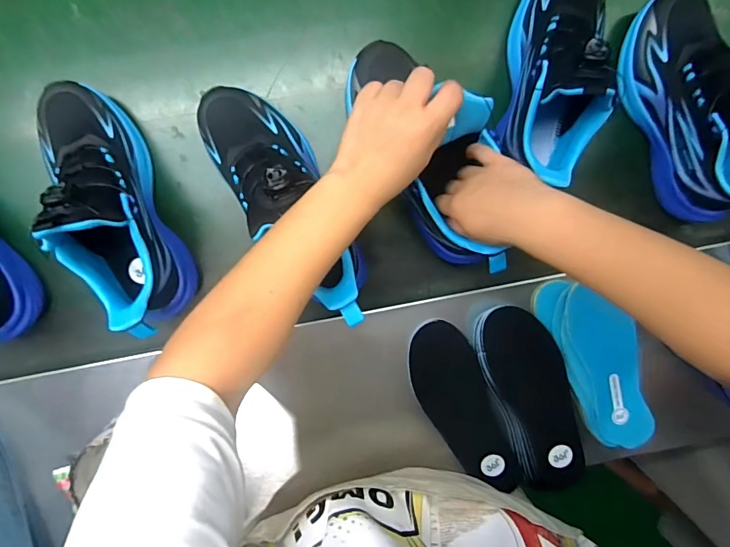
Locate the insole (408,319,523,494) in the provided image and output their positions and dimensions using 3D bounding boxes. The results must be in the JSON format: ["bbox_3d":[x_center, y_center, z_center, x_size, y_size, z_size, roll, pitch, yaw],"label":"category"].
[{"bbox_3d":[0.108,0.155,0.504,0.076,0.015,0.211,-21,98,11],"label":"insole"}]

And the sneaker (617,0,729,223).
[{"bbox_3d":[0.344,-0.164,0.441,0.081,0.129,0.247,-23,86,-1],"label":"sneaker"}]

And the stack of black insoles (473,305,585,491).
[{"bbox_3d":[0.187,0.136,0.498,0.082,0.028,0.213,-22,99,4],"label":"stack of black insoles"}]

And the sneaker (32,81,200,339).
[{"bbox_3d":[-0.241,-0.063,0.410,0.081,0.142,0.242,-19,86,-2],"label":"sneaker"}]

